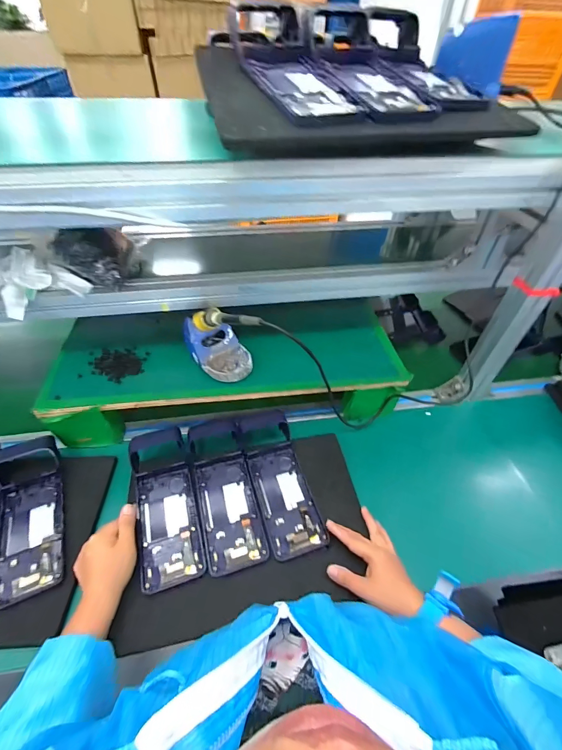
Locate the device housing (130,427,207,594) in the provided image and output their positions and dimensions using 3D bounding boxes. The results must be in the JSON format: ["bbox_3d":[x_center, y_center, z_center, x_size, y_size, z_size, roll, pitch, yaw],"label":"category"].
[{"bbox_3d":[-0.169,0.178,0.478,0.089,0.043,0.214,-13,47,-15],"label":"device housing"}]

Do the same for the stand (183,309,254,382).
[{"bbox_3d":[-0.103,-0.057,0.539,0.091,0.089,0.128,-17,51,-17],"label":"stand"}]

